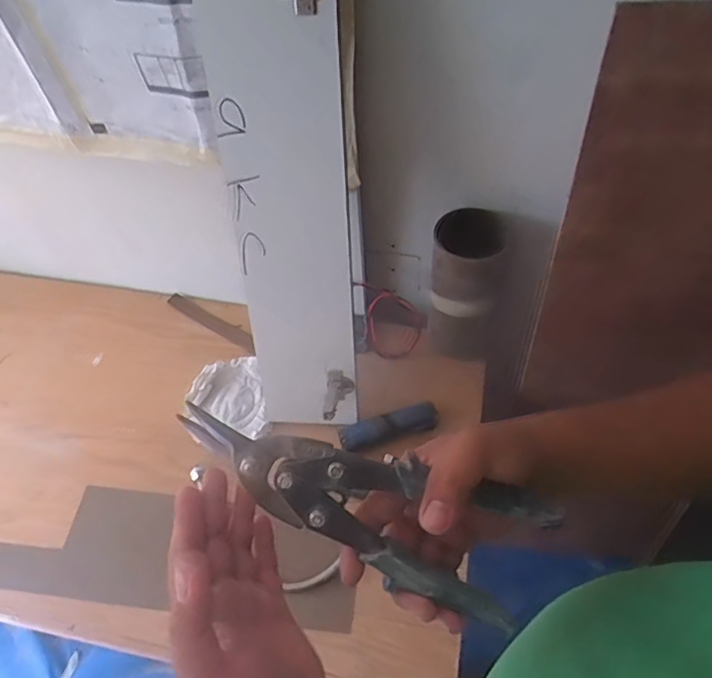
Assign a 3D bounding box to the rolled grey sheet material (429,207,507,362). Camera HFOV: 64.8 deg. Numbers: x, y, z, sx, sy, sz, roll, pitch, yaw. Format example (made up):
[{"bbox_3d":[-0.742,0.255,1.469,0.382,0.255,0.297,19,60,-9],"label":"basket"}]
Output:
[{"bbox_3d":[0.177,-0.084,0.921,0.108,0.240,0.113,10,55,10],"label":"rolled grey sheet material"}]

